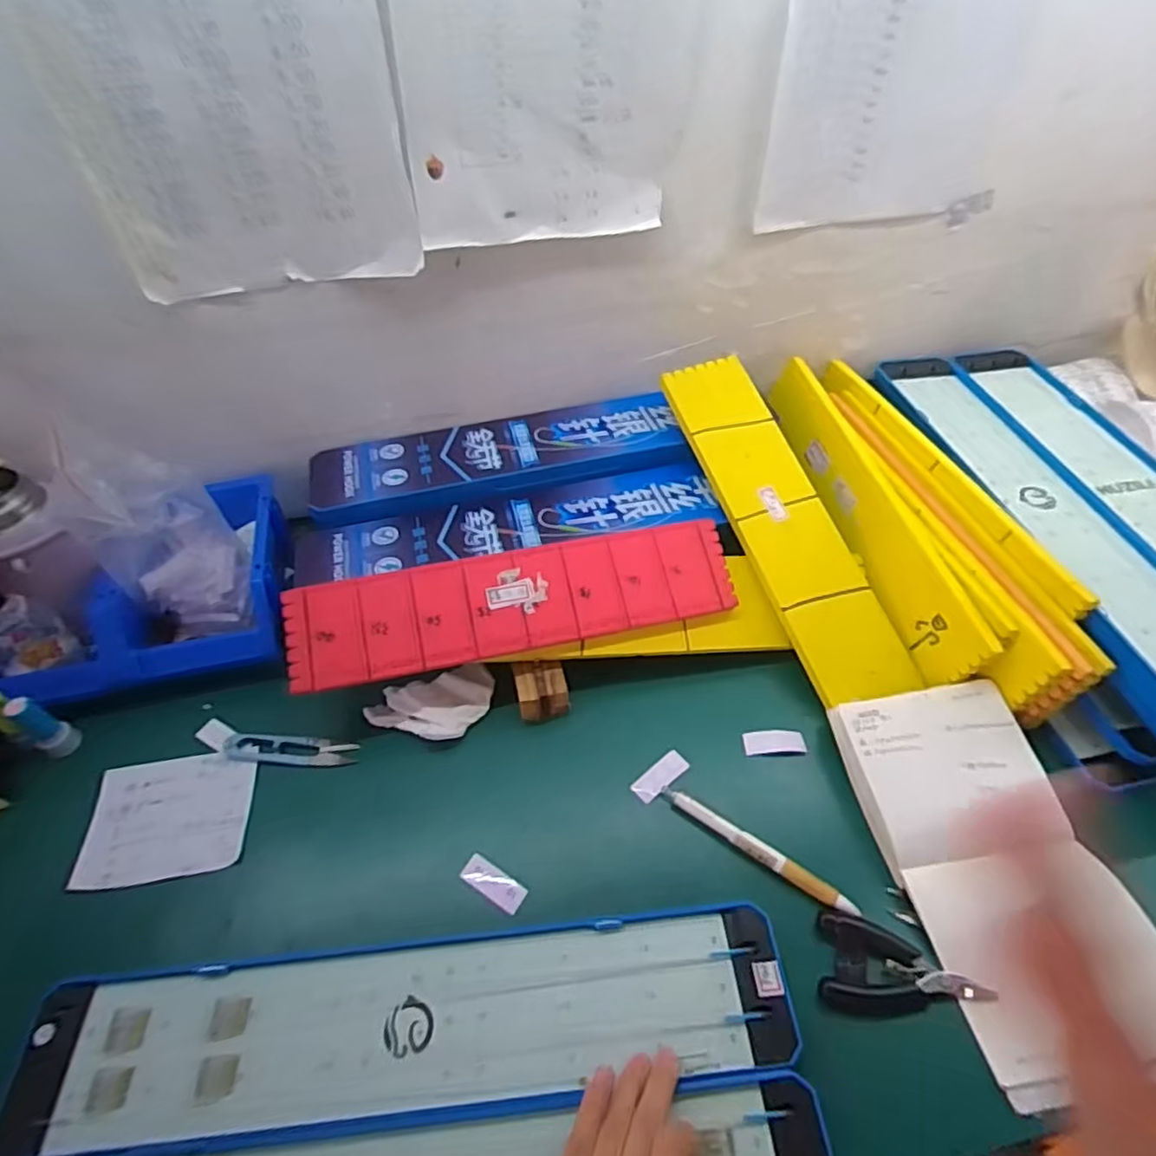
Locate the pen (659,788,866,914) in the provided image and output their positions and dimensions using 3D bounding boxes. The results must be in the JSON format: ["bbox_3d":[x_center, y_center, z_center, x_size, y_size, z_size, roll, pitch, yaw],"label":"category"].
[{"bbox_3d":[0.120,0.185,0.454,0.141,0.008,0.012,29,54,25],"label":"pen"}]

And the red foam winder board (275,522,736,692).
[{"bbox_3d":[-0.046,0.017,0.521,0.340,0.011,0.080,-10,78,-11],"label":"red foam winder board"}]

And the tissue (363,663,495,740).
[{"bbox_3d":[-0.115,0.103,0.528,0.099,0.015,0.057,-16,49,-13],"label":"tissue"}]

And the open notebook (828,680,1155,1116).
[{"bbox_3d":[0.270,0.182,0.431,0.130,0.027,0.237,-7,48,-5],"label":"open notebook"}]

